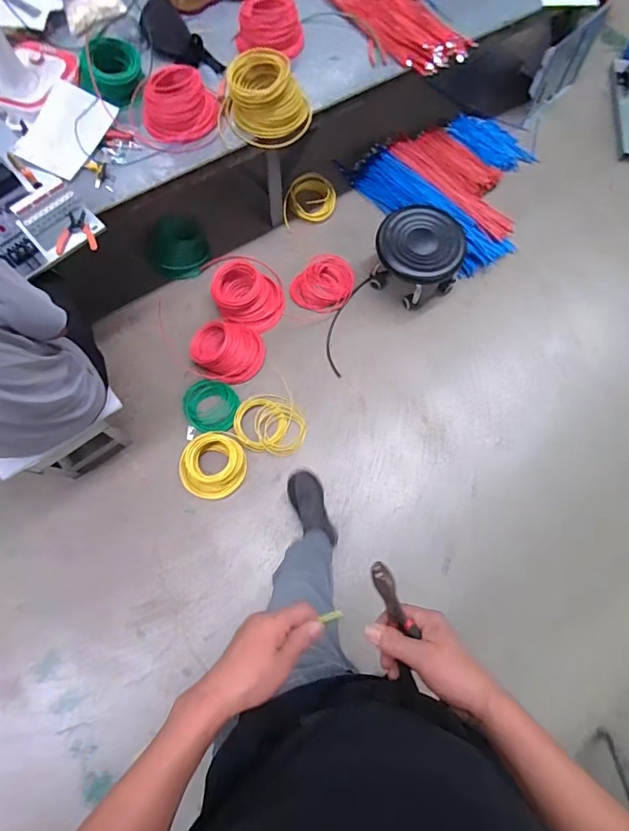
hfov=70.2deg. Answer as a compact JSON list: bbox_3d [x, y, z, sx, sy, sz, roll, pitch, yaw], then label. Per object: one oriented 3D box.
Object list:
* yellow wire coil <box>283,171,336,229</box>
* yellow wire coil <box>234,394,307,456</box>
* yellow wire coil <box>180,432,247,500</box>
[{"bbox_3d":[-0.015,-0.858,1.788,0.185,0.075,0.247,9,75,1],"label":"yellow wire coil"},{"bbox_3d":[-0.150,0.014,1.560,0.253,0.040,0.233,19,75,4],"label":"yellow wire coil"},{"bbox_3d":[-0.340,0.167,1.501,0.214,0.042,0.213,0,75,-1],"label":"yellow wire coil"}]

